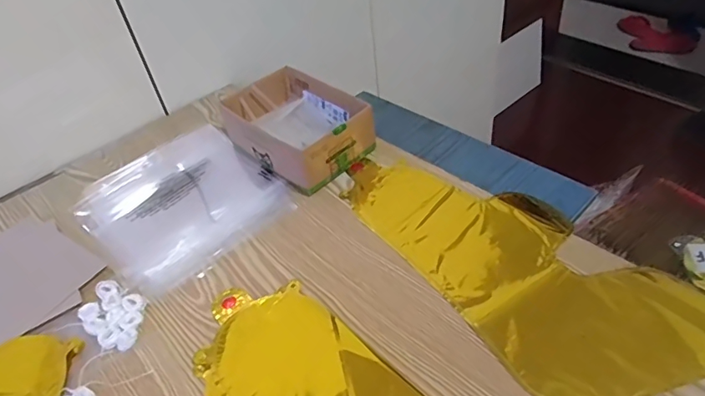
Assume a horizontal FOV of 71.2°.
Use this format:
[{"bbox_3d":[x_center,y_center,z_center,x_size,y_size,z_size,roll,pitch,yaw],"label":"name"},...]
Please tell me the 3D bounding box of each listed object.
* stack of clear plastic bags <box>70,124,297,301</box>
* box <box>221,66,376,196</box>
[{"bbox_3d":[-0.221,-0.001,0.637,0.216,0.009,0.251,-35,49,-26],"label":"stack of clear plastic bags"},{"bbox_3d":[-0.073,-0.094,0.662,0.183,0.070,0.131,31,55,34],"label":"box"}]

